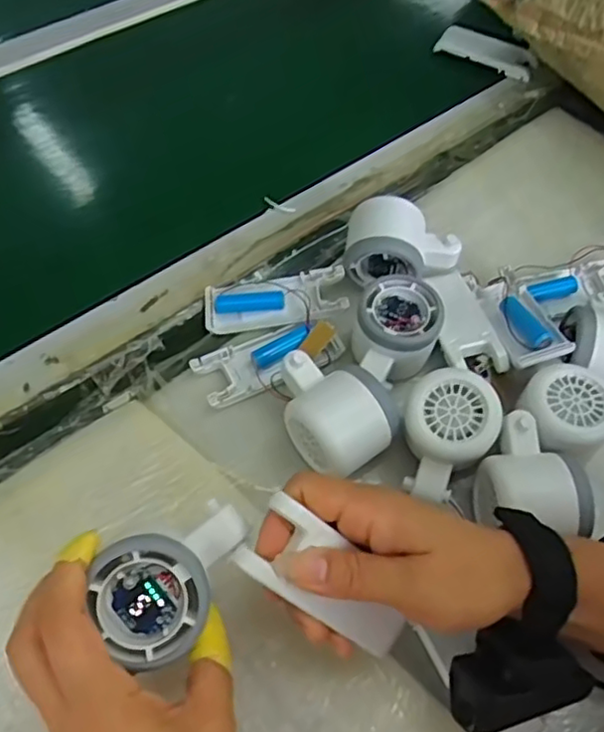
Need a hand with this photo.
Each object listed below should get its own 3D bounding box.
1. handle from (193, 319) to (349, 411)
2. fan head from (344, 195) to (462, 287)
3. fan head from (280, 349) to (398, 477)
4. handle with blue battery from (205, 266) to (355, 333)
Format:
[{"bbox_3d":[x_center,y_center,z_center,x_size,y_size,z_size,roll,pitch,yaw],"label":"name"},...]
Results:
[{"bbox_3d":[-0.022,-0.006,0.449,0.102,0.020,0.047,-26,62,-15],"label":"handle"},{"bbox_3d":[0.077,-0.089,0.484,0.084,0.050,0.057,6,59,3],"label":"fan head"},{"bbox_3d":[0.019,0.029,0.409,0.055,0.049,0.080,-34,65,-19],"label":"fan head"},{"bbox_3d":[-0.020,-0.049,0.476,0.103,0.024,0.039,-5,59,-3],"label":"handle with blue battery"}]

